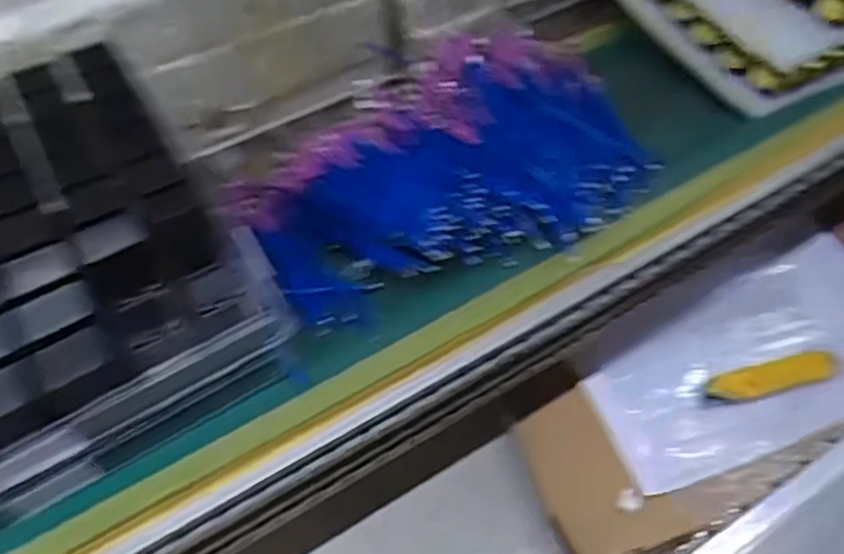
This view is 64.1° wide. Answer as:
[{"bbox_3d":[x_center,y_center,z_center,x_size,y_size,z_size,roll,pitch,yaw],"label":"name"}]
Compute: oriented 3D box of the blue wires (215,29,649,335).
[{"bbox_3d":[0.027,-0.071,0.395,0.257,0.031,0.154,-29,55,-19],"label":"blue wires"}]

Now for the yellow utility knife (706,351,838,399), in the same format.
[{"bbox_3d":[0.227,0.064,0.436,0.094,0.010,0.023,-14,54,-7],"label":"yellow utility knife"}]

